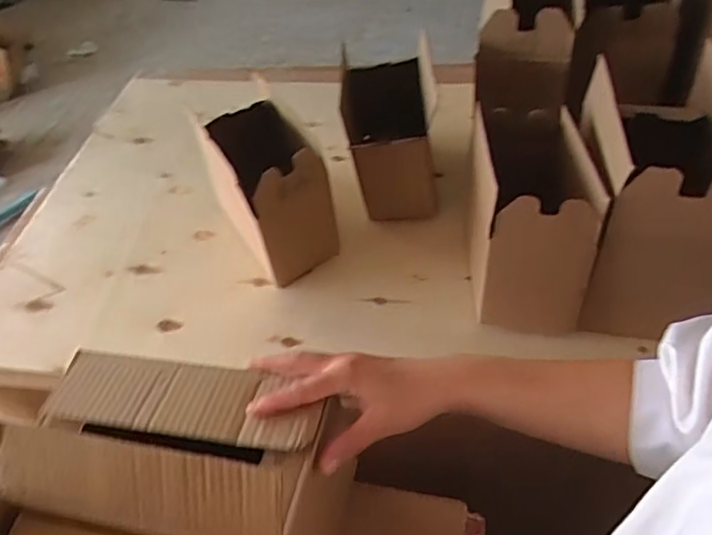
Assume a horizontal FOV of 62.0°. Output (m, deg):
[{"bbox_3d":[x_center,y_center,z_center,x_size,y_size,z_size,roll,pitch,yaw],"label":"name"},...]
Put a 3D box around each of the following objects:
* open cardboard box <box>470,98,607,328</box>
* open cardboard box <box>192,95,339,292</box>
[{"bbox_3d":[0.197,-0.062,0.680,0.113,0.177,0.195,0,47,6],"label":"open cardboard box"},{"bbox_3d":[-0.111,-0.098,0.768,0.121,0.189,0.181,-21,48,-15],"label":"open cardboard box"}]

